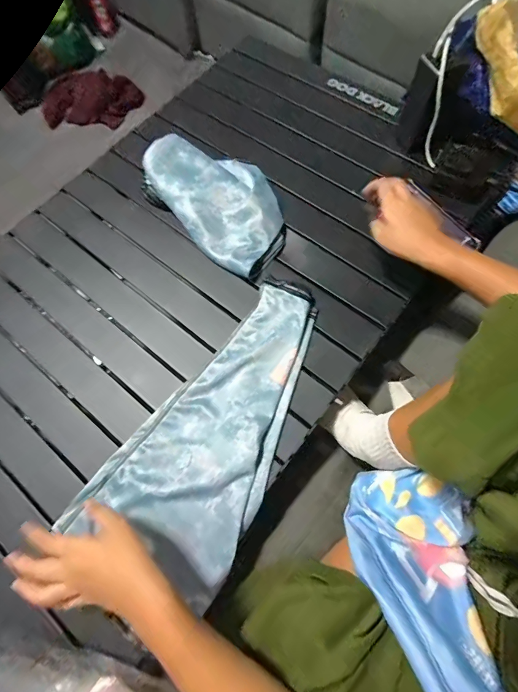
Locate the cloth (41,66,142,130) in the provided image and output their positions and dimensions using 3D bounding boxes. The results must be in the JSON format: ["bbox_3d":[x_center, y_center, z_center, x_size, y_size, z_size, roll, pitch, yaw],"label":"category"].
[{"bbox_3d":[-0.625,-0.902,1.306,0.365,0.119,0.129,-14,69,-4],"label":"cloth"}]

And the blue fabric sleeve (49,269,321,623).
[{"bbox_3d":[-0.047,0.088,0.461,0.190,0.022,0.392,28,75,11],"label":"blue fabric sleeve"}]

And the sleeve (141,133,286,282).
[{"bbox_3d":[-0.063,-0.238,0.567,0.156,0.058,0.269,-41,74,-13],"label":"sleeve"}]

